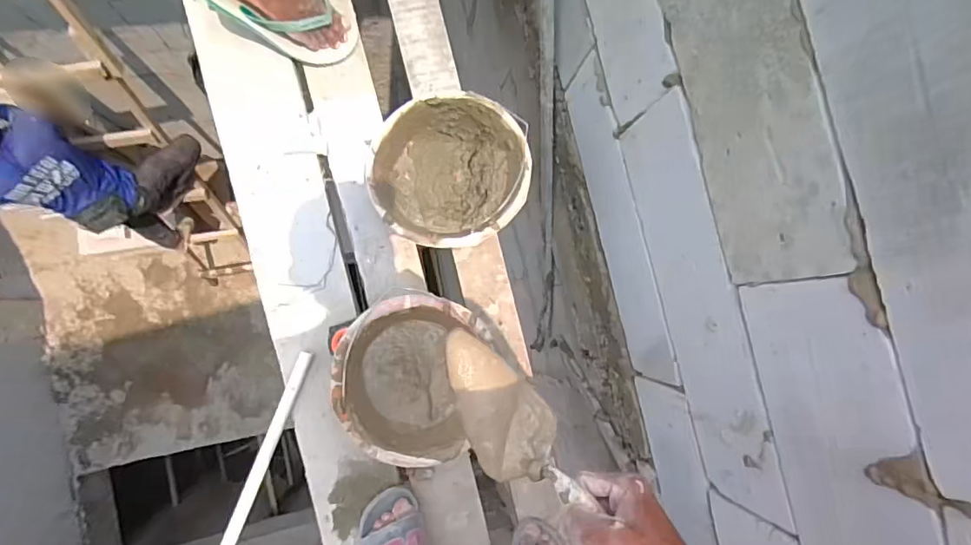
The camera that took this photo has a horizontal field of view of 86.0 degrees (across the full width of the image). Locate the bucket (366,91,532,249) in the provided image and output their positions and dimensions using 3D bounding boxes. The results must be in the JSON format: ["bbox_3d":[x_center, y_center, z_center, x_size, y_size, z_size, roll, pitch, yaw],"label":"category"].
[{"bbox_3d":[-0.062,-0.158,0.889,0.237,0.161,0.234,1,86,-8],"label":"bucket"}]

